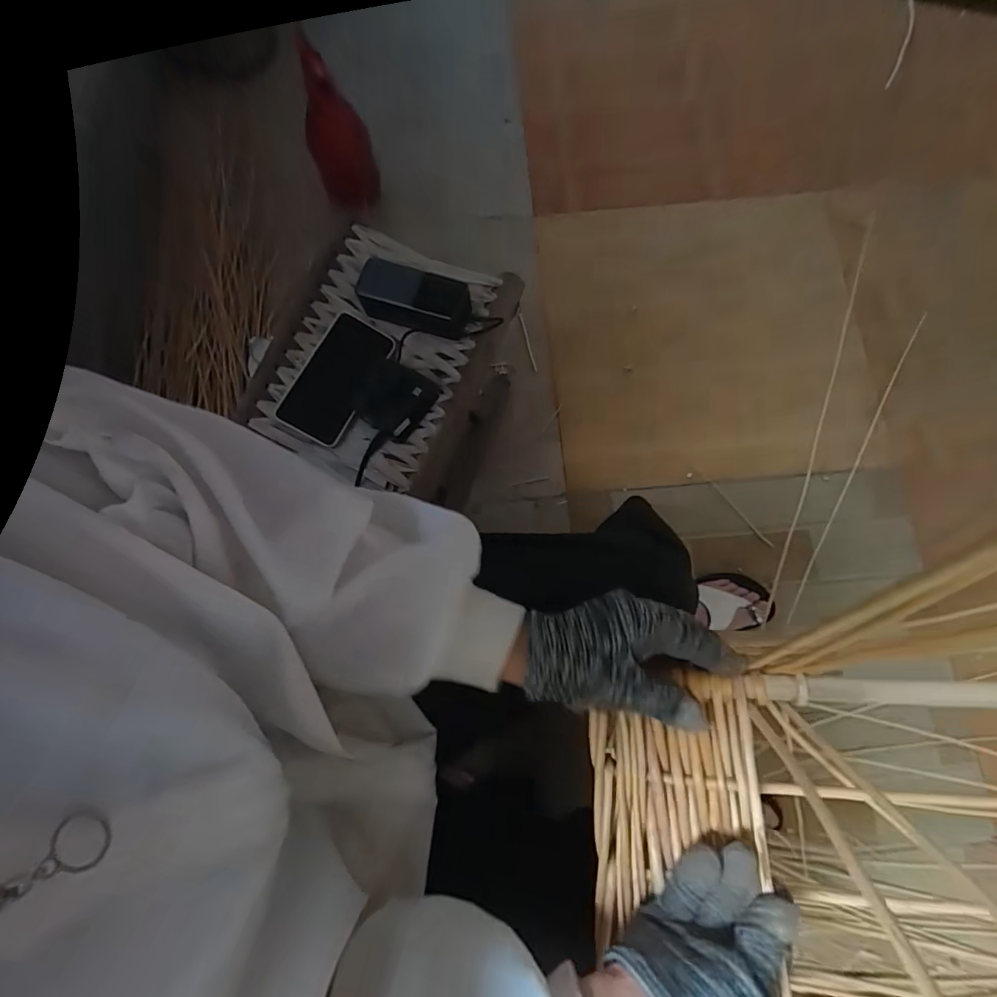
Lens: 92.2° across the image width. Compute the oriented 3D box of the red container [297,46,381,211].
[{"bbox_3d":[-0.295,-0.661,0.876,0.105,0.240,0.065,-20,52,-6],"label":"red container"}]

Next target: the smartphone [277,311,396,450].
[{"bbox_3d":[-0.196,-0.147,0.583,0.086,0.015,0.160,26,78,4],"label":"smartphone"}]

